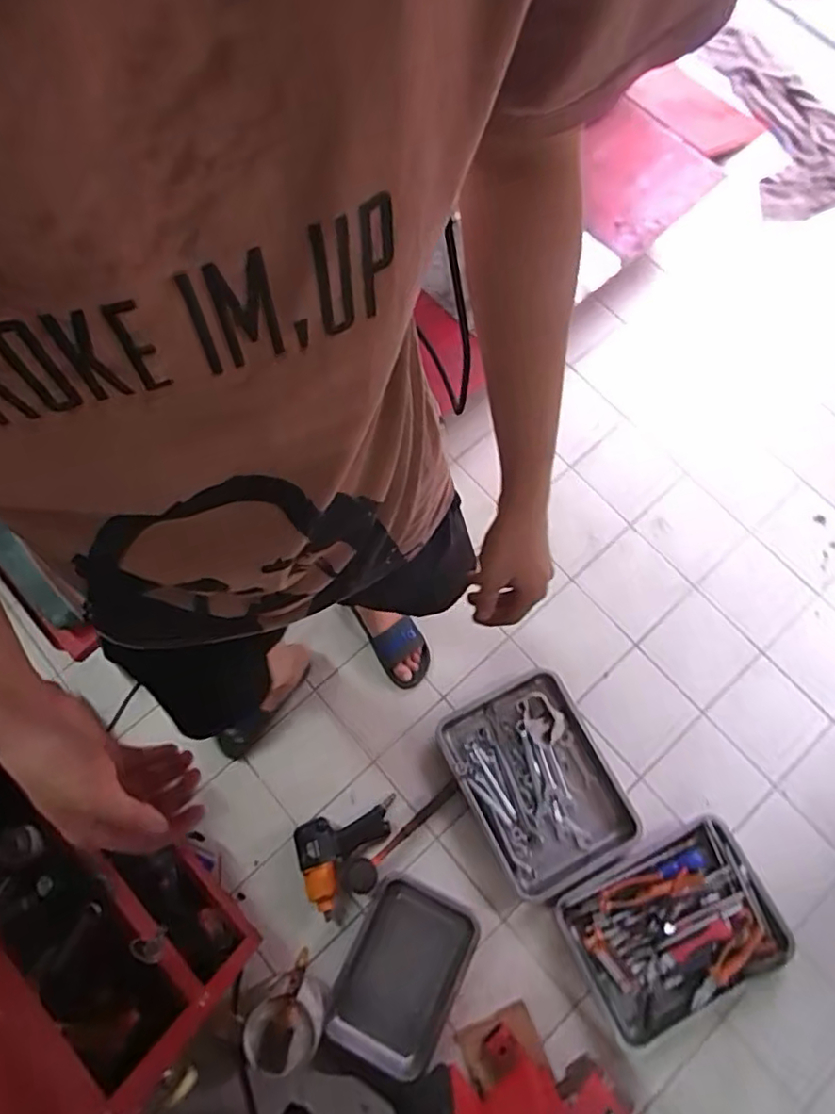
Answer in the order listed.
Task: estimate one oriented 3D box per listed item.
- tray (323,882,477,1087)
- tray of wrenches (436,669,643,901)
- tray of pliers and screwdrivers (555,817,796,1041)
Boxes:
[{"bbox_3d":[-0.028,0.805,1.209,0.212,0.037,0.305,23,76,6],"label":"tray"},{"bbox_3d":[0.251,0.468,1.317,0.295,0.057,0.393,-25,76,-7],"label":"tray of wrenches"},{"bbox_3d":[0.508,0.736,1.233,0.384,0.053,0.284,-24,76,-7],"label":"tray of pliers and screwdrivers"}]

